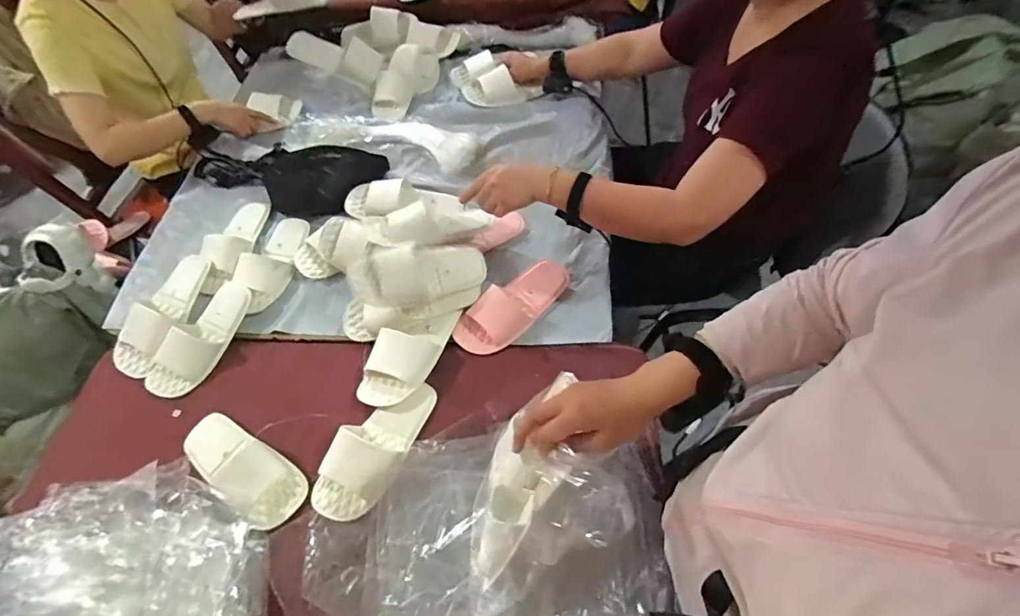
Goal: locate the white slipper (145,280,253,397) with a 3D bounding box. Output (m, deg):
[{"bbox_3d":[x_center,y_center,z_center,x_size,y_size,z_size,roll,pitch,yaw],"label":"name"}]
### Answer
[{"bbox_3d":[-0.553,0.054,0.840,0.084,0.059,0.226,22,62,18],"label":"white slipper"}]

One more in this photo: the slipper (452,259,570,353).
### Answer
[{"bbox_3d":[0.004,-0.010,0.851,0.096,0.051,0.237,39,68,25],"label":"slipper"}]

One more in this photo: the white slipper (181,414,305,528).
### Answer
[{"bbox_3d":[-0.413,0.240,0.714,0.226,0.039,0.089,28,64,20],"label":"white slipper"}]

